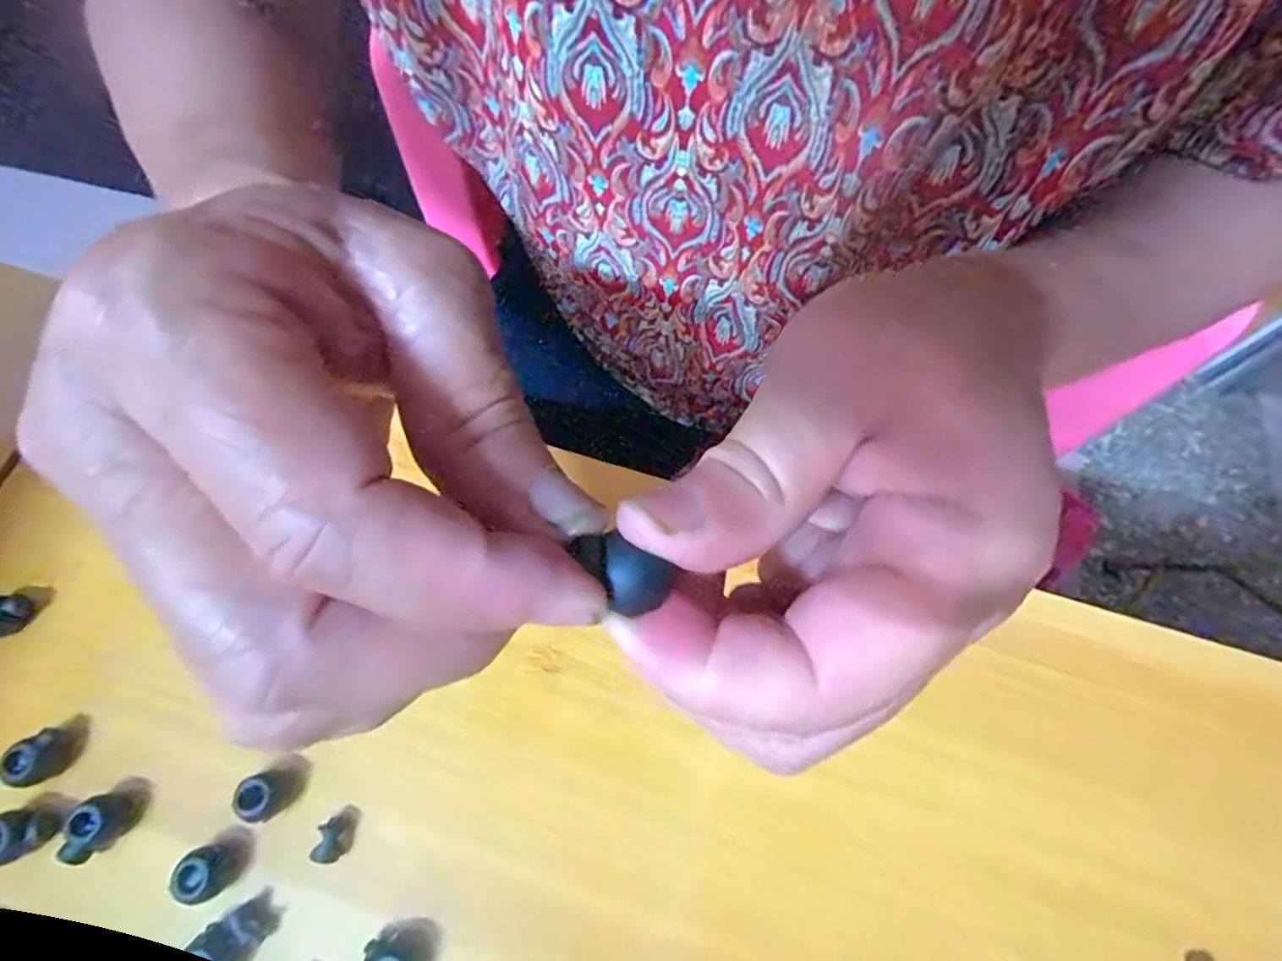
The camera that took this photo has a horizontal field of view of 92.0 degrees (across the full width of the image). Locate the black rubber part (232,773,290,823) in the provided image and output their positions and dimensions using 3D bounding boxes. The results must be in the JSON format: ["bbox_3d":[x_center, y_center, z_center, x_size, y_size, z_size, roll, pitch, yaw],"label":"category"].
[{"bbox_3d":[-0.127,0.106,0.207,0.013,0.016,0.014,0,69,0],"label":"black rubber part"}]

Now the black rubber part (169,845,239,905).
[{"bbox_3d":[-0.141,0.127,0.199,0.013,0.013,0.014,0,69,0],"label":"black rubber part"}]

